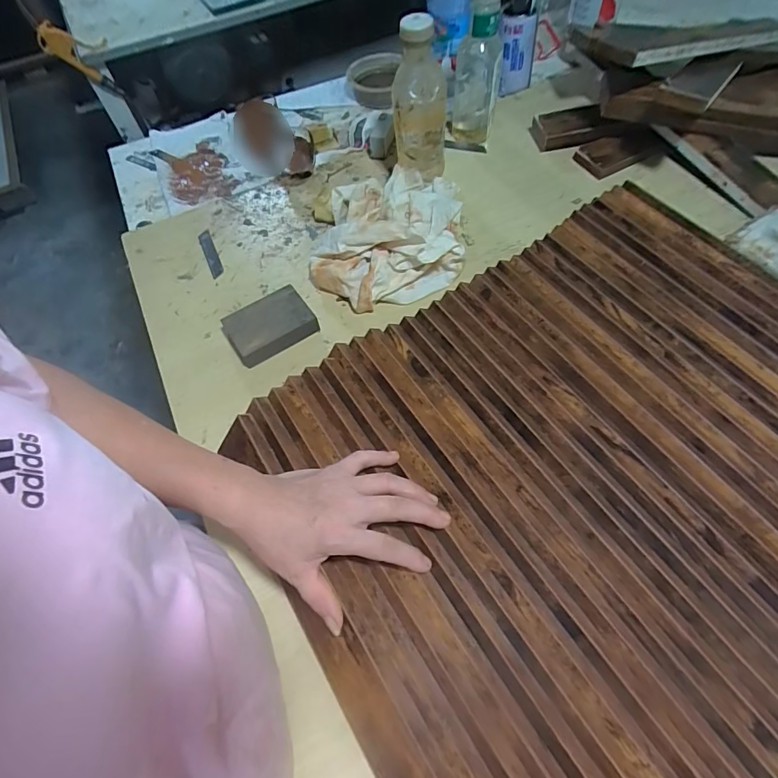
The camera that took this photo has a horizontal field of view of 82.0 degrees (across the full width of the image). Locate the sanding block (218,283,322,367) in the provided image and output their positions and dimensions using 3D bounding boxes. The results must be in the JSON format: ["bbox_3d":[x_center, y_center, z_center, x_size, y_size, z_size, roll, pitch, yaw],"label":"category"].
[{"bbox_3d":[-0.147,-0.081,0.547,0.101,0.025,0.072,-32,63,-13],"label":"sanding block"}]

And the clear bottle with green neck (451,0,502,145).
[{"bbox_3d":[0.127,-0.465,0.644,0.067,0.199,0.053,8,61,9],"label":"clear bottle with green neck"}]

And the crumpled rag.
[{"bbox_3d":[-0.003,-0.213,0.592,0.197,0.069,0.225,0,61,5],"label":"crumpled rag"}]

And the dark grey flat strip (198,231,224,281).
[{"bbox_3d":[-0.252,-0.190,0.632,0.018,0.005,0.082,-27,70,-1],"label":"dark grey flat strip"}]

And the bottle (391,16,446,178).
[{"bbox_3d":[0.040,-0.371,0.598,0.070,0.197,0.060,-5,60,1],"label":"bottle"}]

